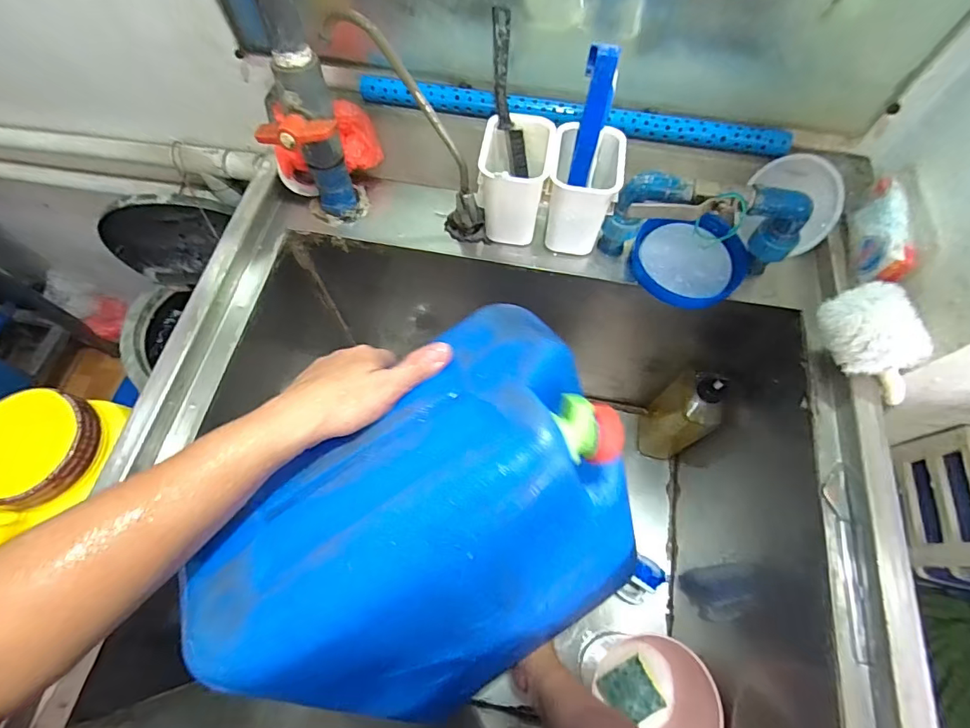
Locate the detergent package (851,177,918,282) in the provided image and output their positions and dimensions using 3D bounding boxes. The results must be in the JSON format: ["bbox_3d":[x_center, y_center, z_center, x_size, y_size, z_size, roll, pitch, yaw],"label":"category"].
[{"bbox_3d":[0.413,-0.134,0.484,0.024,0.054,0.110,11,67,4],"label":"detergent package"}]

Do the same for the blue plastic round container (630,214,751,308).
[{"bbox_3d":[0.230,-0.119,0.523,0.121,0.050,0.095,21,68,9],"label":"blue plastic round container"}]

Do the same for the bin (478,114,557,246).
[{"bbox_3d":[0.031,-0.195,0.517,0.072,0.109,0.099,10,67,4],"label":"bin"}]

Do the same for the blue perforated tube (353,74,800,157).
[{"bbox_3d":[0.094,-0.281,0.530,0.477,0.023,0.025,11,67,4],"label":"blue perforated tube"}]

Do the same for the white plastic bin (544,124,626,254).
[{"bbox_3d":[0.103,-0.186,0.516,0.072,0.113,0.081,9,67,4],"label":"white plastic bin"}]

